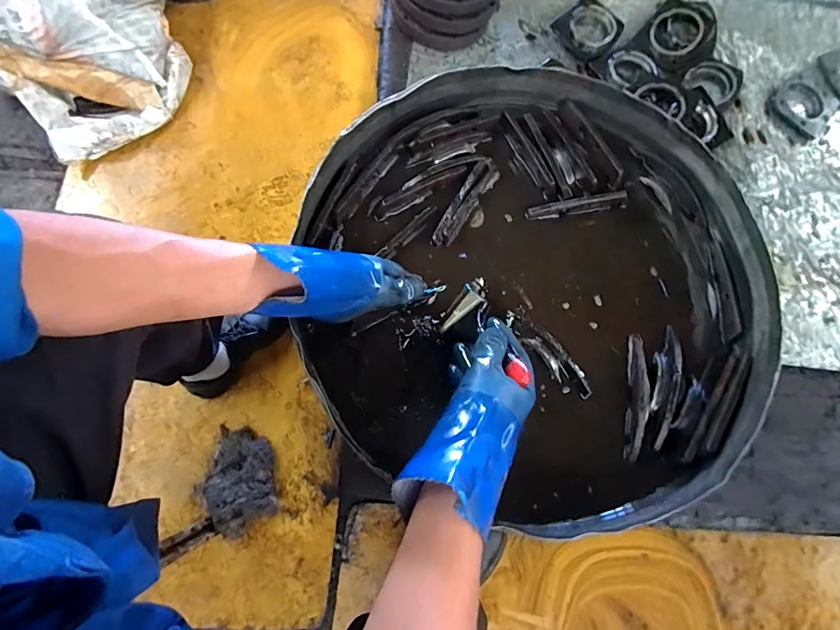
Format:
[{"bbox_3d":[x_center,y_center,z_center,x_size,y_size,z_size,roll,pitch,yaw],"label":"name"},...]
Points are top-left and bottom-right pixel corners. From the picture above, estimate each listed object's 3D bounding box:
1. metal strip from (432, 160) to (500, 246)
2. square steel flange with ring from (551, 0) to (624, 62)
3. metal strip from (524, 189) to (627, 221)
[{"bbox_3d":[0.061,-0.151,0.576,0.030,0.022,0.139,32,75,6],"label":"metal strip"},{"bbox_3d":[0.436,-0.736,1.084,0.152,0.032,0.148,43,77,9],"label":"square steel flange with ring"},{"bbox_3d":[0.215,-0.149,0.577,0.137,0.029,0.015,-7,75,-5],"label":"metal strip"}]

